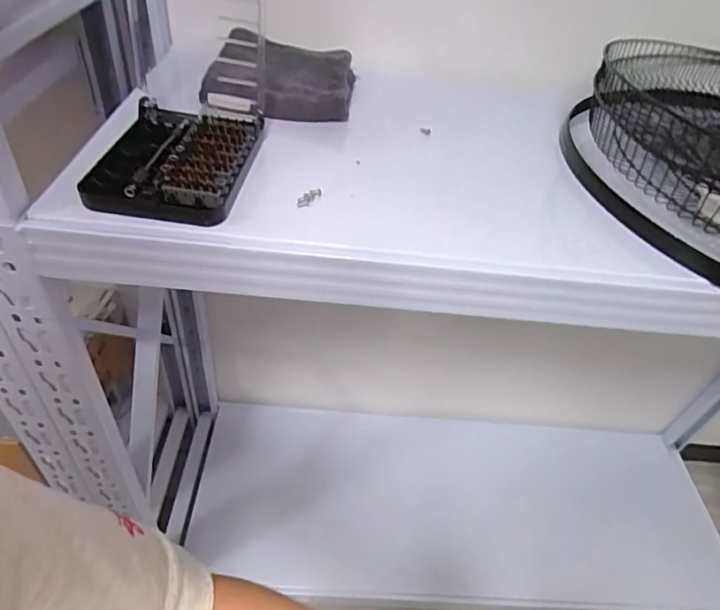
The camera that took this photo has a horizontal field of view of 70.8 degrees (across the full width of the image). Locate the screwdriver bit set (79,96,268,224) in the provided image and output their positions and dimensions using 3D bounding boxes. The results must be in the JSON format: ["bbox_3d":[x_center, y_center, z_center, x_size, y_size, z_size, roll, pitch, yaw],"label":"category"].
[{"bbox_3d":[-0.156,-0.127,0.431,0.116,0.035,0.155,6,40,0],"label":"screwdriver bit set"}]

